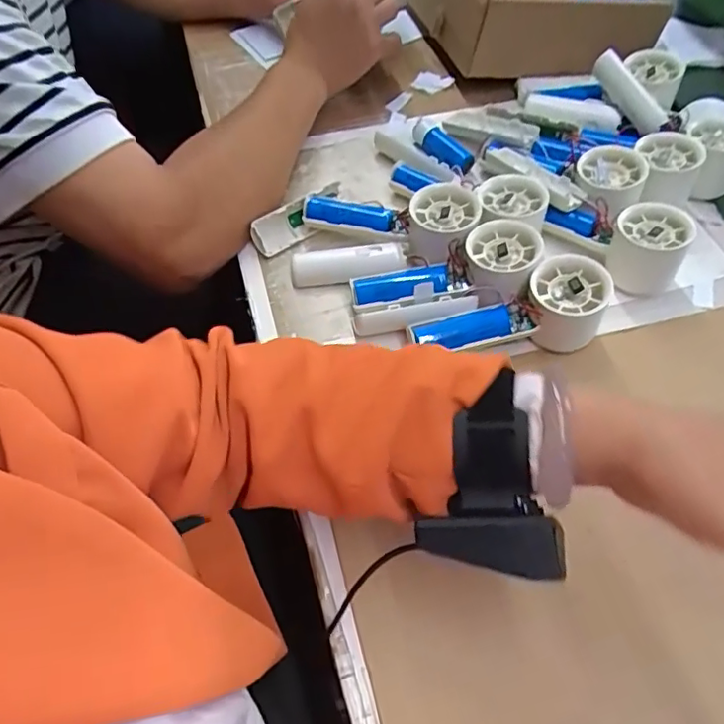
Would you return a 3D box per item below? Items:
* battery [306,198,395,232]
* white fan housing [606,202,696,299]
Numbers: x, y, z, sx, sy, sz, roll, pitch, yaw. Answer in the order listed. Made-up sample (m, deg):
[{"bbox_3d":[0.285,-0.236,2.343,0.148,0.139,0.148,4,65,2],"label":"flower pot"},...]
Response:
[{"bbox_3d":[-0.011,-0.128,0.493,0.075,0.014,0.022,16,58,8],"label":"battery"},{"bbox_3d":[0.234,-0.090,0.471,0.057,0.058,0.061,28,60,15],"label":"white fan housing"}]

